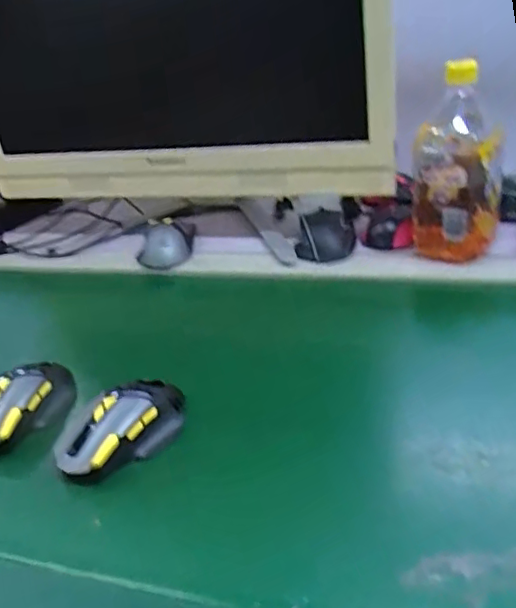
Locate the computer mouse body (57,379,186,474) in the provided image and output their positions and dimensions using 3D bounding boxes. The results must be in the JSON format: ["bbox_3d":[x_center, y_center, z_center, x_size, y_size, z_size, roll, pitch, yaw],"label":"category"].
[{"bbox_3d":[-0.112,0.102,0.491,0.115,0.046,0.065,-29,36,-25],"label":"computer mouse body"}]

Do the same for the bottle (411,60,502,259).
[{"bbox_3d":[0.217,-0.149,0.639,0.087,0.200,0.078,5,36,25],"label":"bottle"}]

